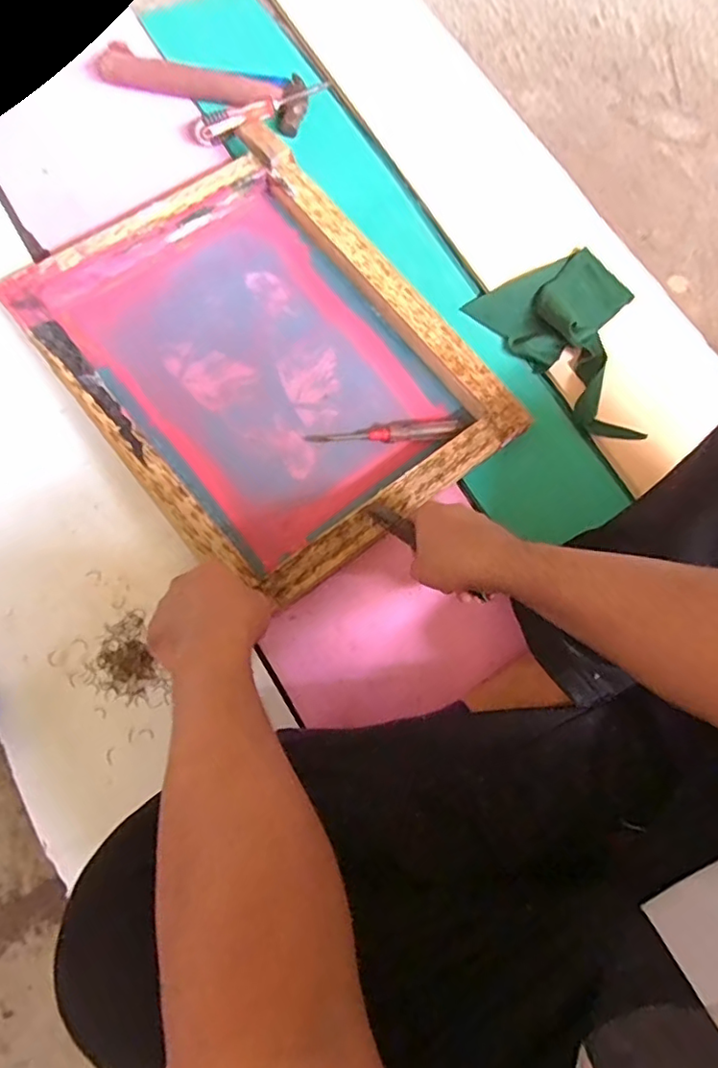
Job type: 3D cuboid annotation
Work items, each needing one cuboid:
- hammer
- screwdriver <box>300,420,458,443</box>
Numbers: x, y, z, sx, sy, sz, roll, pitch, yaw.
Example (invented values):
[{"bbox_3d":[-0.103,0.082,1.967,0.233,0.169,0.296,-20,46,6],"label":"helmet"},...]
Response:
[{"bbox_3d":[-0.205,-0.598,0.770,0.279,0.024,0.075,18,73,1],"label":"hammer"},{"bbox_3d":[0.027,-0.109,0.645,0.167,0.014,0.020,-5,74,-6],"label":"screwdriver"}]

